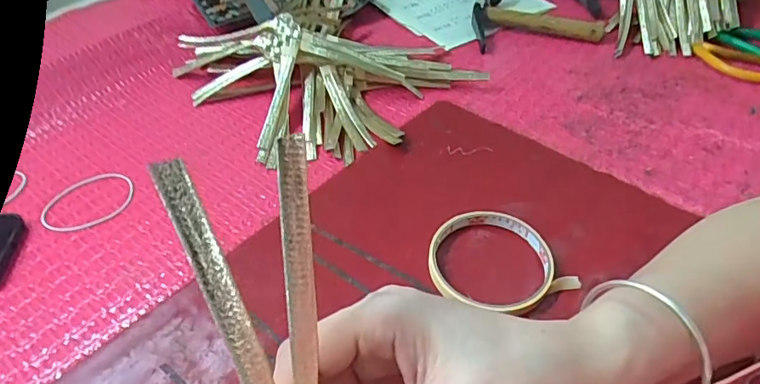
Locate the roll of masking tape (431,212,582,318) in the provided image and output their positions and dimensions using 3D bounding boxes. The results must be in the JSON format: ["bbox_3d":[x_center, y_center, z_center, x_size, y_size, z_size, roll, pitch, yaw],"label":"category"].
[{"bbox_3d":[0.078,0.048,0.354,0.087,0.015,0.081,-1,44,1],"label":"roll of masking tape"}]

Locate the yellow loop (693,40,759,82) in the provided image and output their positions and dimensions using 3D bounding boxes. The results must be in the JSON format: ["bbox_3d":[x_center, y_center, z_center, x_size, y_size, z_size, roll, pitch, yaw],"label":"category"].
[{"bbox_3d":[0.383,-0.138,0.549,0.094,0.015,0.048,26,50,26],"label":"yellow loop"}]

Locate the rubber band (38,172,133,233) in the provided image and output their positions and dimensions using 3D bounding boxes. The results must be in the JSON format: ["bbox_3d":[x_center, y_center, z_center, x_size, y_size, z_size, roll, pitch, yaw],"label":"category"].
[{"bbox_3d":[-0.246,0.008,0.436,0.060,0.004,0.074,33,53,30],"label":"rubber band"}]

